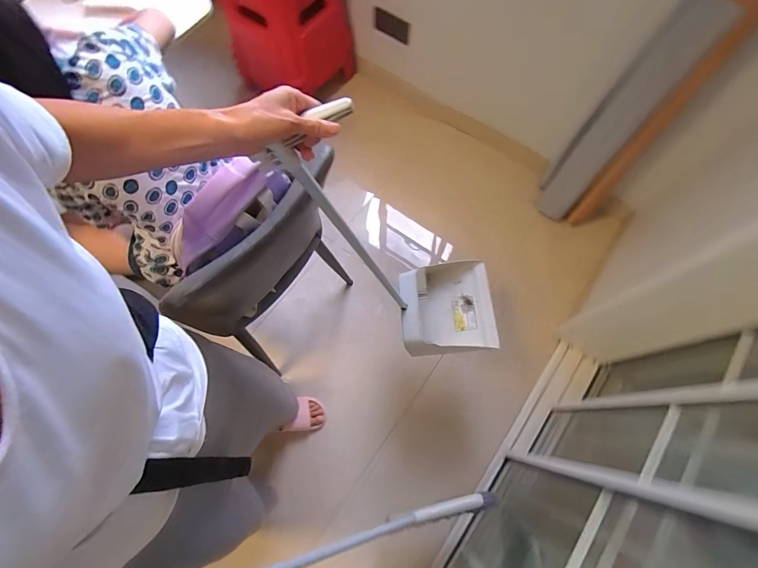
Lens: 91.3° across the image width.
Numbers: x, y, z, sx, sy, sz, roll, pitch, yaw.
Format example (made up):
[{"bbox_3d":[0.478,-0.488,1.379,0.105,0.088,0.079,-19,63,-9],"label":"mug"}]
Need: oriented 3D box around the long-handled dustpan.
[{"bbox_3d":[0.067,-0.052,0.761,0.217,0.747,0.260,-1,68,26],"label":"long-handled dustpan"}]

